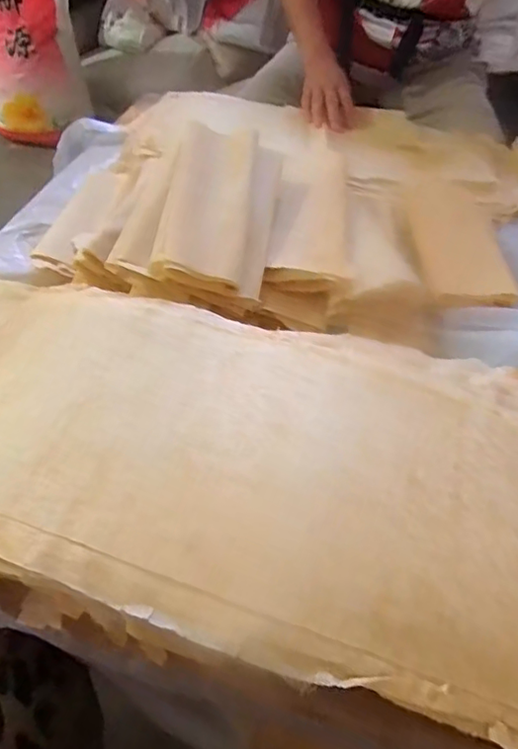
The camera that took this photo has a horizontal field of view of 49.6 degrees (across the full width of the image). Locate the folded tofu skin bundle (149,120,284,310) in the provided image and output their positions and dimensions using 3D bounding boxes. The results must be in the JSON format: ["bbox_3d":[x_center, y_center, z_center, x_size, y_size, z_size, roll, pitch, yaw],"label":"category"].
[{"bbox_3d":[-0.044,-0.201,0.682,0.128,0.033,0.243,21,59,-22],"label":"folded tofu skin bundle"}]

